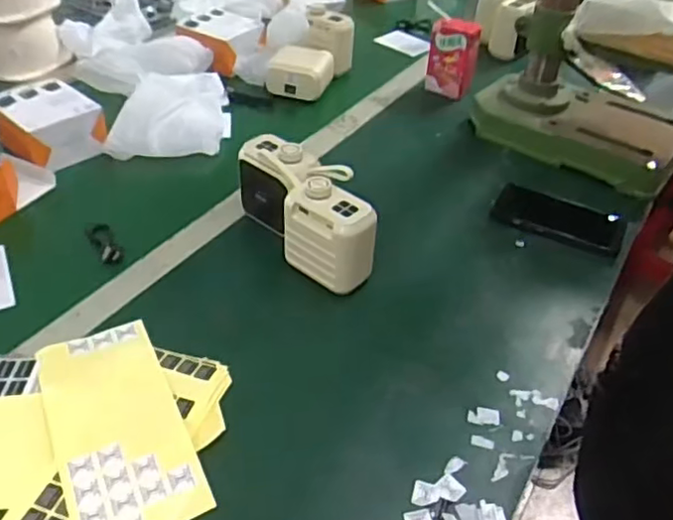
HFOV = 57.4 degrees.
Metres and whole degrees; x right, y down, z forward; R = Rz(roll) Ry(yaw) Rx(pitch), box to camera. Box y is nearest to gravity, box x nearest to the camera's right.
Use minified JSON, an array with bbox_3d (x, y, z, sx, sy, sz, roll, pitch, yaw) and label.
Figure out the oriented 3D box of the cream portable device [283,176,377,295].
[{"bbox_3d":[-0.009,-0.022,0.616,0.086,0.097,0.056,36,51,29],"label":"cream portable device"}]

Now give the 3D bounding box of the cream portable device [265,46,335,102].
[{"bbox_3d":[-0.057,-0.286,0.955,0.097,0.066,0.069,13,37,9],"label":"cream portable device"}]

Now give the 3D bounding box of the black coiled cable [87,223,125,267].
[{"bbox_3d":[-0.252,-0.021,0.666,0.025,0.014,0.076,-15,41,-27],"label":"black coiled cable"}]

